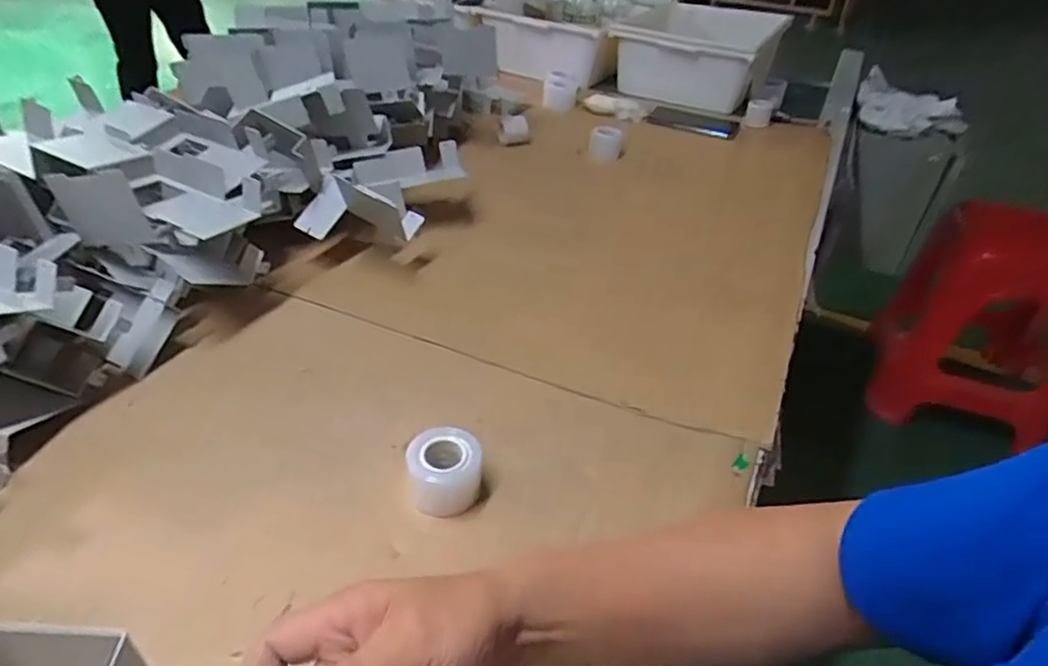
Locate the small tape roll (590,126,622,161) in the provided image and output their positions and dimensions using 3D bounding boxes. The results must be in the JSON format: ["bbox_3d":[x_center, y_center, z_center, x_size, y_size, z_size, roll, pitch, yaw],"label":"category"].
[{"bbox_3d":[0.129,-0.298,1.036,0.051,0.041,0.054,9,38,6],"label":"small tape roll"}]

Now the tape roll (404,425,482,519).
[{"bbox_3d":[-0.062,0.109,0.509,0.056,0.045,0.056,3,38,-2],"label":"tape roll"}]

